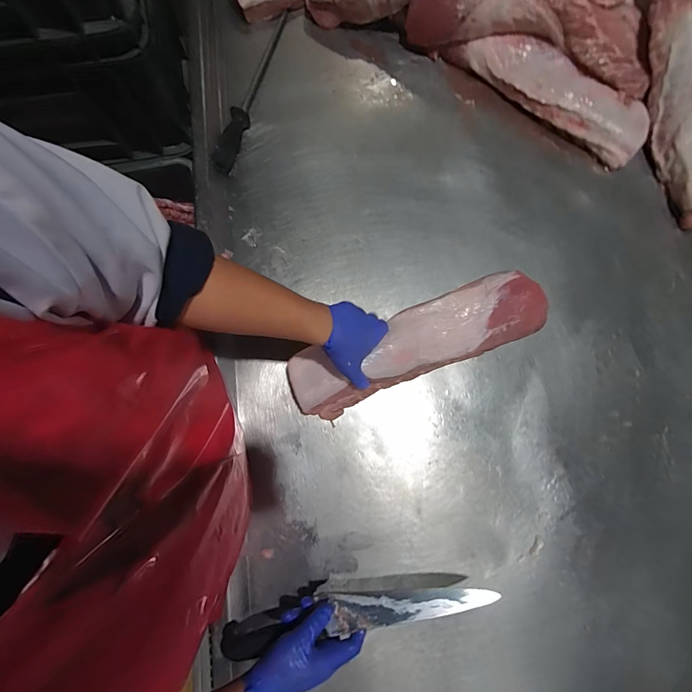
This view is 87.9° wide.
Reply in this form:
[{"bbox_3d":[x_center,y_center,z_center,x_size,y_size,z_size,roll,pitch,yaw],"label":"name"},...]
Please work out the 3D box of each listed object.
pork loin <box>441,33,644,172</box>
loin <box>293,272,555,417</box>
[{"bbox_3d":[0.393,-0.505,0.702,0.416,0.064,0.098,38,81,6],"label":"pork loin"},{"bbox_3d":[0.117,-0.003,0.585,0.420,0.066,0.109,-23,80,-5],"label":"loin"}]

